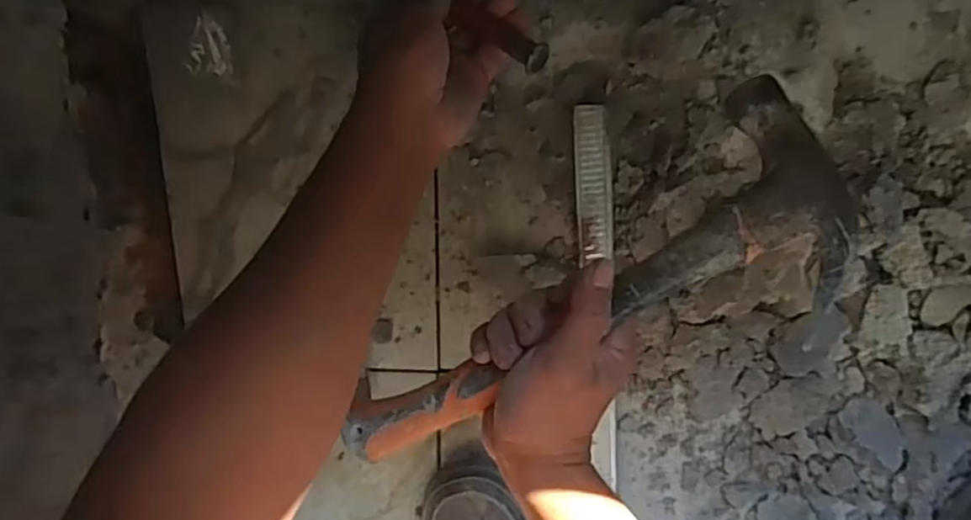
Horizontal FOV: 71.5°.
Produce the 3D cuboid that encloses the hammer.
[{"bbox_3d":[0.034,0.029,0.372,0.317,0.039,0.102,-32,93,25],"label":"hammer"}]

